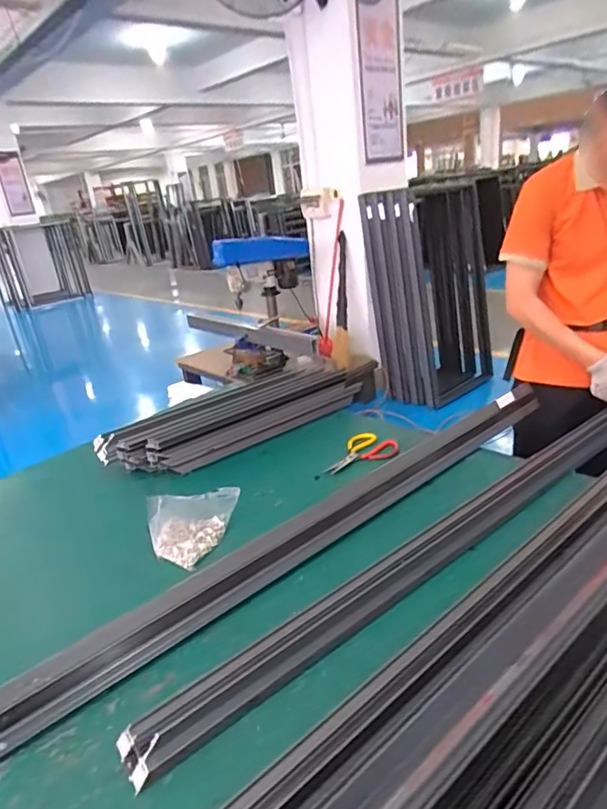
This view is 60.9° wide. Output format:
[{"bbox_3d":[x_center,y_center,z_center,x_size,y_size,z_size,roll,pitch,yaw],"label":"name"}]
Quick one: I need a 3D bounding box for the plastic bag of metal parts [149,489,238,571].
[{"bbox_3d":[-0.221,0.215,1.035,0.106,0.118,0.167,6,26,30],"label":"plastic bag of metal parts"}]

